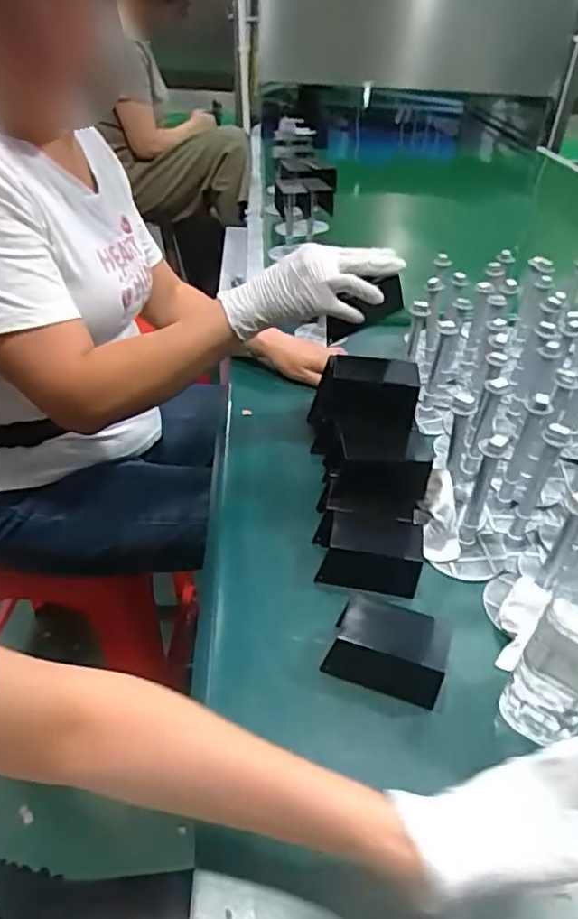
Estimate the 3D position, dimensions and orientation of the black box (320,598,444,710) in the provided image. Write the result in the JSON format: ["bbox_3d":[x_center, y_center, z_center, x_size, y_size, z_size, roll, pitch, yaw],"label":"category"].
[{"bbox_3d":[0.088,0.167,0.532,0.100,0.052,0.060,16,39,16],"label":"black box"}]

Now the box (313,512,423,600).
[{"bbox_3d":[0.080,0.094,0.625,0.113,0.055,0.070,10,38,9],"label":"box"}]

